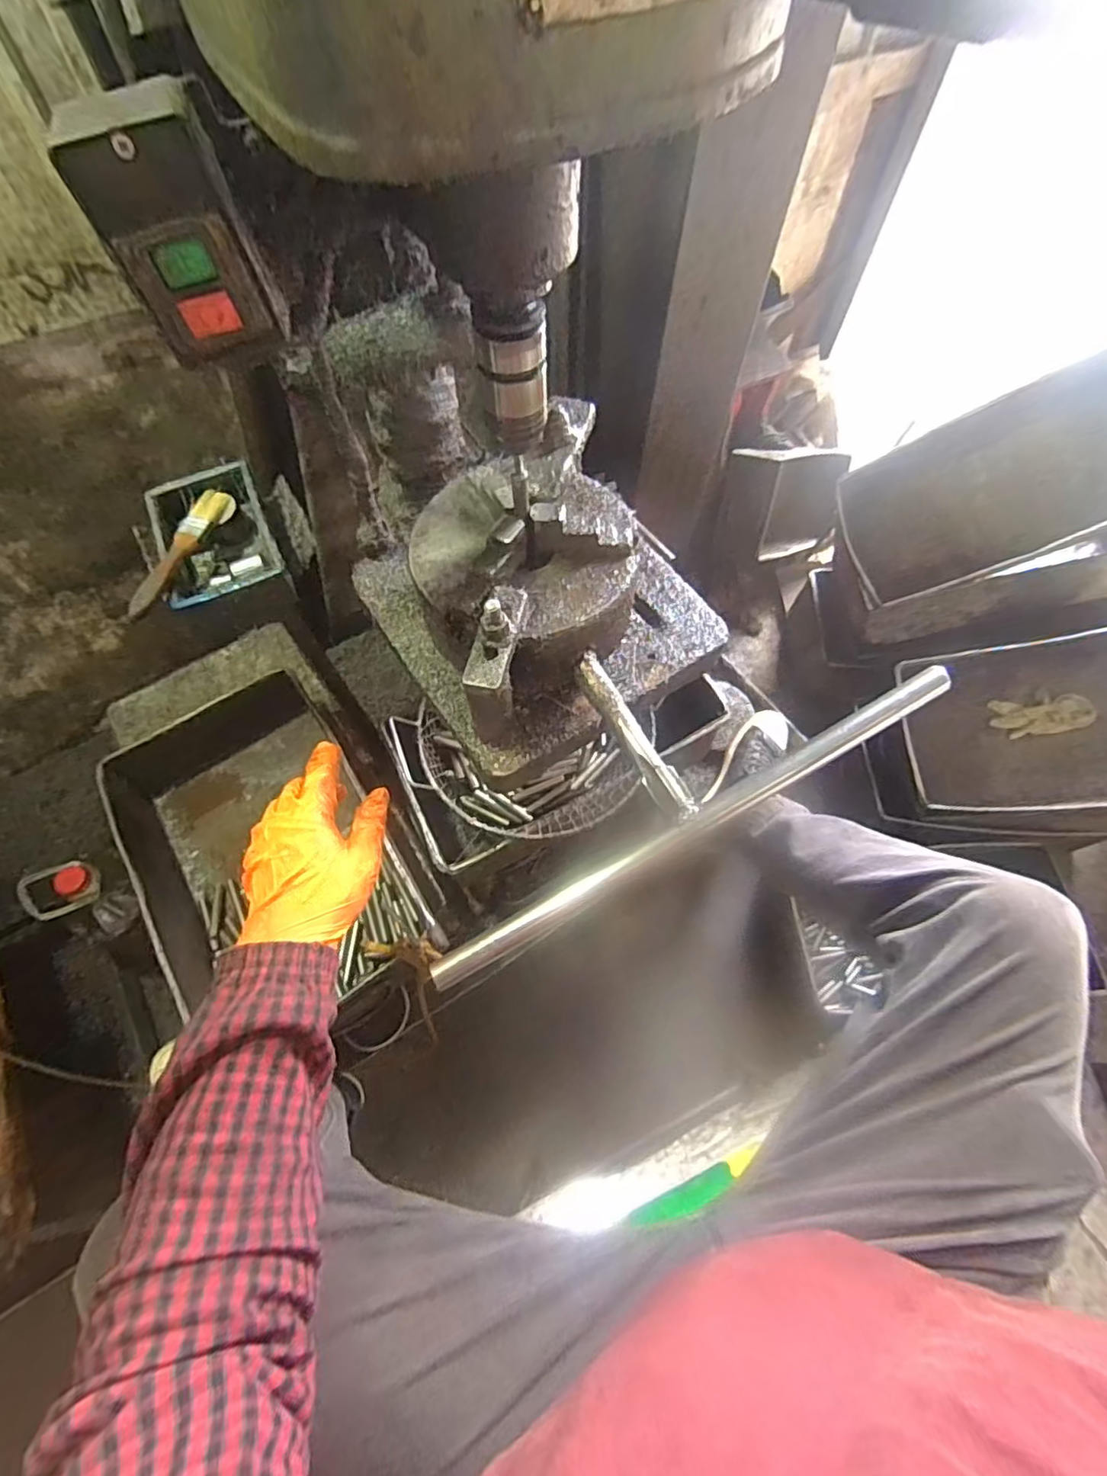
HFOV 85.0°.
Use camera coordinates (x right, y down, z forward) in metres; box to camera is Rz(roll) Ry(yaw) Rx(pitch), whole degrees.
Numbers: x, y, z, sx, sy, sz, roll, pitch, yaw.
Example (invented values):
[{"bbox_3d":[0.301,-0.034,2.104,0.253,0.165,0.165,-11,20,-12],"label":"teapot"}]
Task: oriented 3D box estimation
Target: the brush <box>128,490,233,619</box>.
[{"bbox_3d":[-0.327,-0.163,0.527,0.026,0.019,0.149,10,64,3],"label":"brush"}]

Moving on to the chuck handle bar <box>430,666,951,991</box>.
[{"bbox_3d":[0.099,0.062,0.432,0.419,0.016,0.020,-31,68,0],"label":"chuck handle bar"}]

